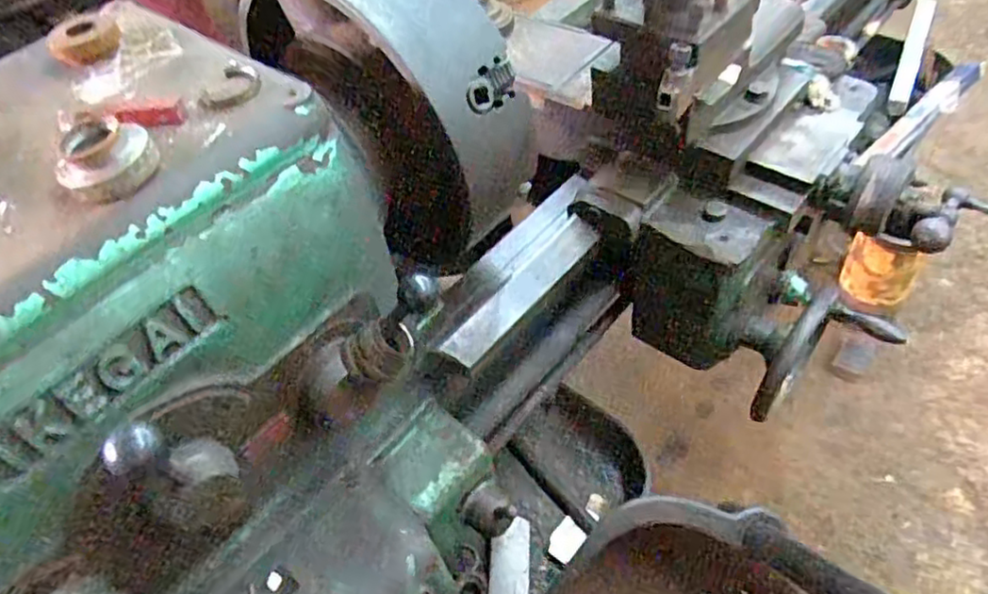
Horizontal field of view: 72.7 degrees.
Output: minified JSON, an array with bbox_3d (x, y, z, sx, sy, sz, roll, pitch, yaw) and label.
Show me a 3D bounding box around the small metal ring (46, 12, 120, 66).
[{"bbox_3d":[-0.320,-0.201,0.524,0.048,0.021,0.036,-29,52,-16],"label":"small metal ring"}]

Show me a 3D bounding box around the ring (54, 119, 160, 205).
[{"bbox_3d":[-0.235,-0.084,0.408,0.055,0.023,0.053,-4,49,5],"label":"ring"}]

